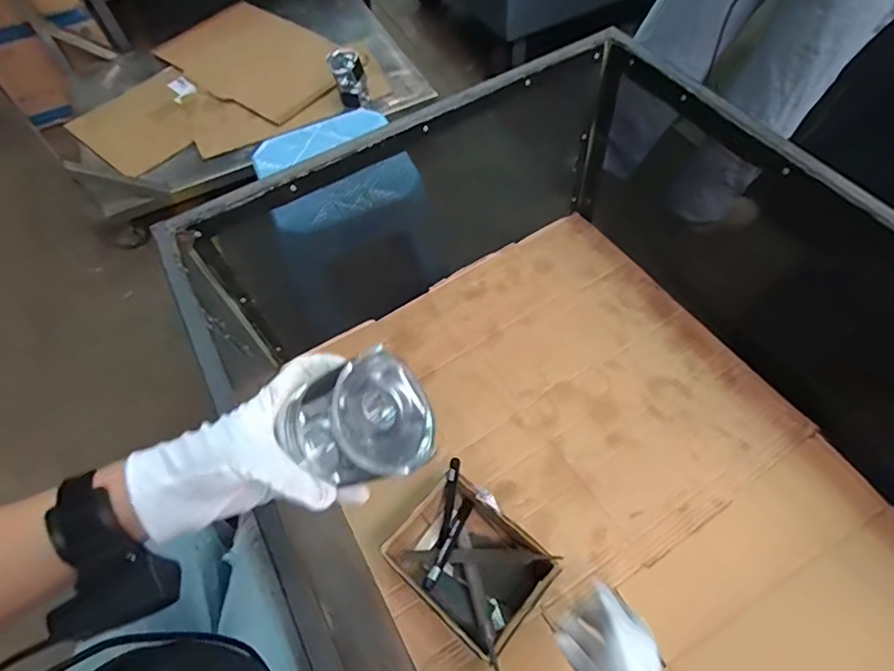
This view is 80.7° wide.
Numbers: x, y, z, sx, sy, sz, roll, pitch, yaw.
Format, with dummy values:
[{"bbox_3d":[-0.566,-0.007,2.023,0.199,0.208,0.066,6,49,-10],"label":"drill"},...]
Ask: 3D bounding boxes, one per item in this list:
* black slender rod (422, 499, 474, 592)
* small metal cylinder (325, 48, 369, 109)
[{"bbox_3d":[0.005,0.290,0.740,0.017,0.022,0.144,21,39,15],"label":"black slender rod"},{"bbox_3d":[-0.266,-0.697,1.432,0.089,0.125,0.092,-14,60,-4],"label":"small metal cylinder"}]

